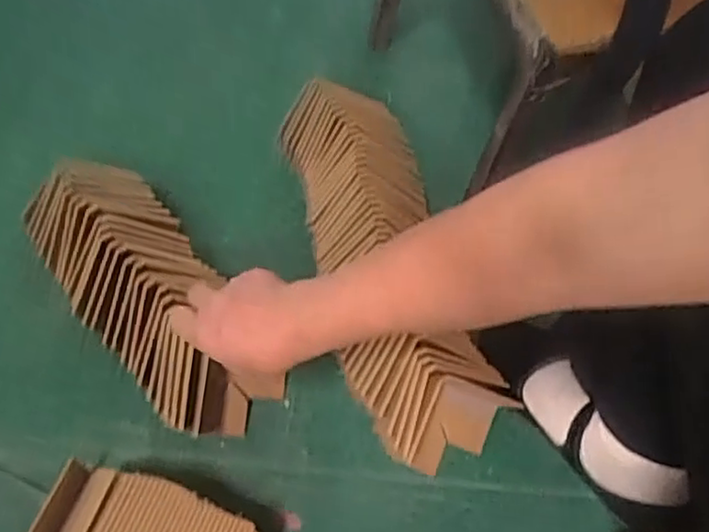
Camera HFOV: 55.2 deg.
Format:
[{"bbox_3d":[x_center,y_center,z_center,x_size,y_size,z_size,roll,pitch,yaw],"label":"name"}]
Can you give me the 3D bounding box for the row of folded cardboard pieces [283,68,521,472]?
[{"bbox_3d":[0.024,-0.012,0.672,0.126,0.090,0.398,-13,63,-11],"label":"row of folded cardboard pieces"}]

